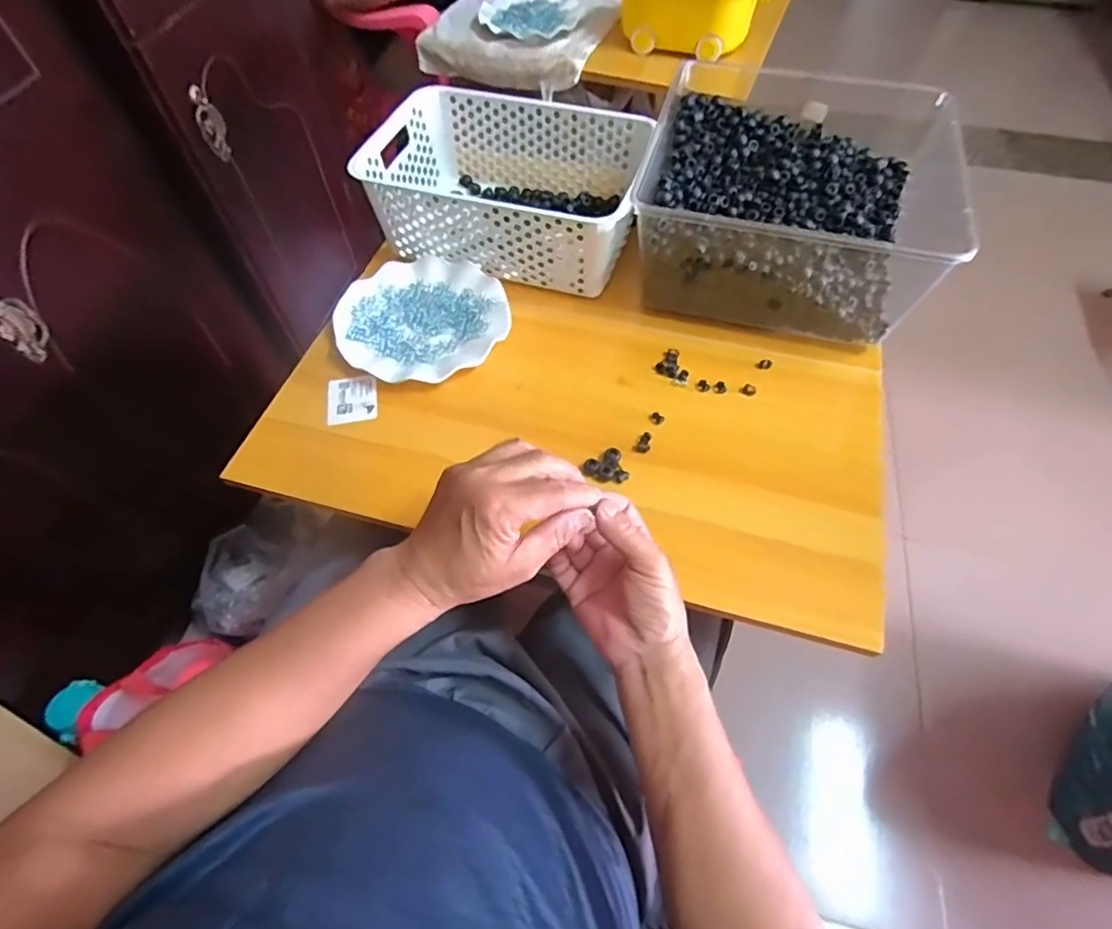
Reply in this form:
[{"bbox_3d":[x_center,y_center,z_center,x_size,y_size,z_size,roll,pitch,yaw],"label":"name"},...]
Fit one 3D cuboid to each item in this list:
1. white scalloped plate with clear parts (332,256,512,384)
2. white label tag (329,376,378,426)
[{"bbox_3d":[-0.145,-0.160,0.629,0.183,0.025,0.176,0,58,0],"label":"white scalloped plate with clear parts"},{"bbox_3d":[-0.212,-0.068,0.590,0.049,0.004,0.056,-8,61,-8],"label":"white label tag"}]

